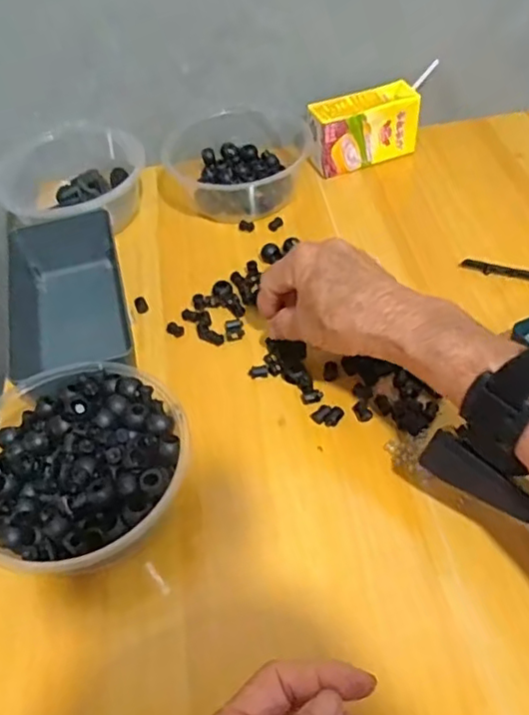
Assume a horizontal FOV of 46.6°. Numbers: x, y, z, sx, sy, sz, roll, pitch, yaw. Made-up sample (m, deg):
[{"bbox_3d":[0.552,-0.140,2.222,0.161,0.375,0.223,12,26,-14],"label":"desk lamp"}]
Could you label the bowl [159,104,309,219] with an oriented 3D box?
[{"bbox_3d":[-0.030,-0.202,0.626,0.144,0.050,0.130,2,49,4],"label":"bowl"}]

